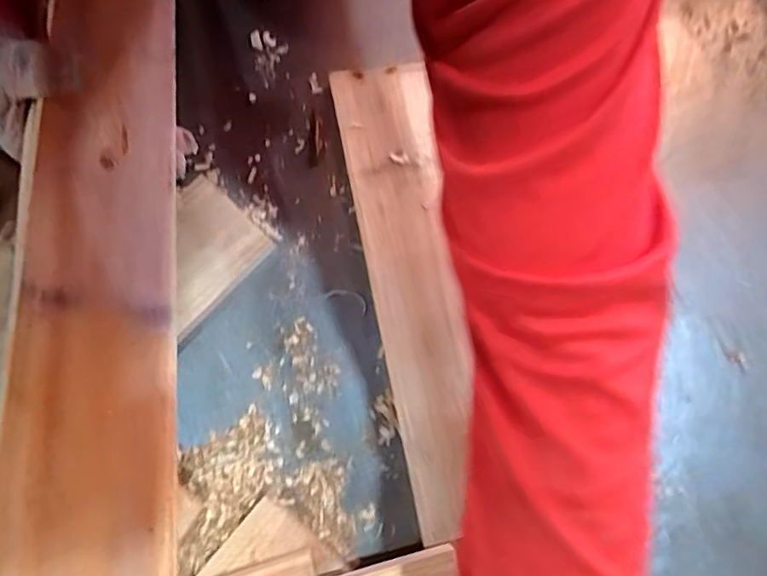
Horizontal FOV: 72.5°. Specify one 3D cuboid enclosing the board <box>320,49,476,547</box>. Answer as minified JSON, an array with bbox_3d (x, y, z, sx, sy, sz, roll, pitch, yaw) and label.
[{"bbox_3d":[0.023,-0.009,0.390,0.071,0.022,0.347,-11,79,-2],"label":"board"}]

